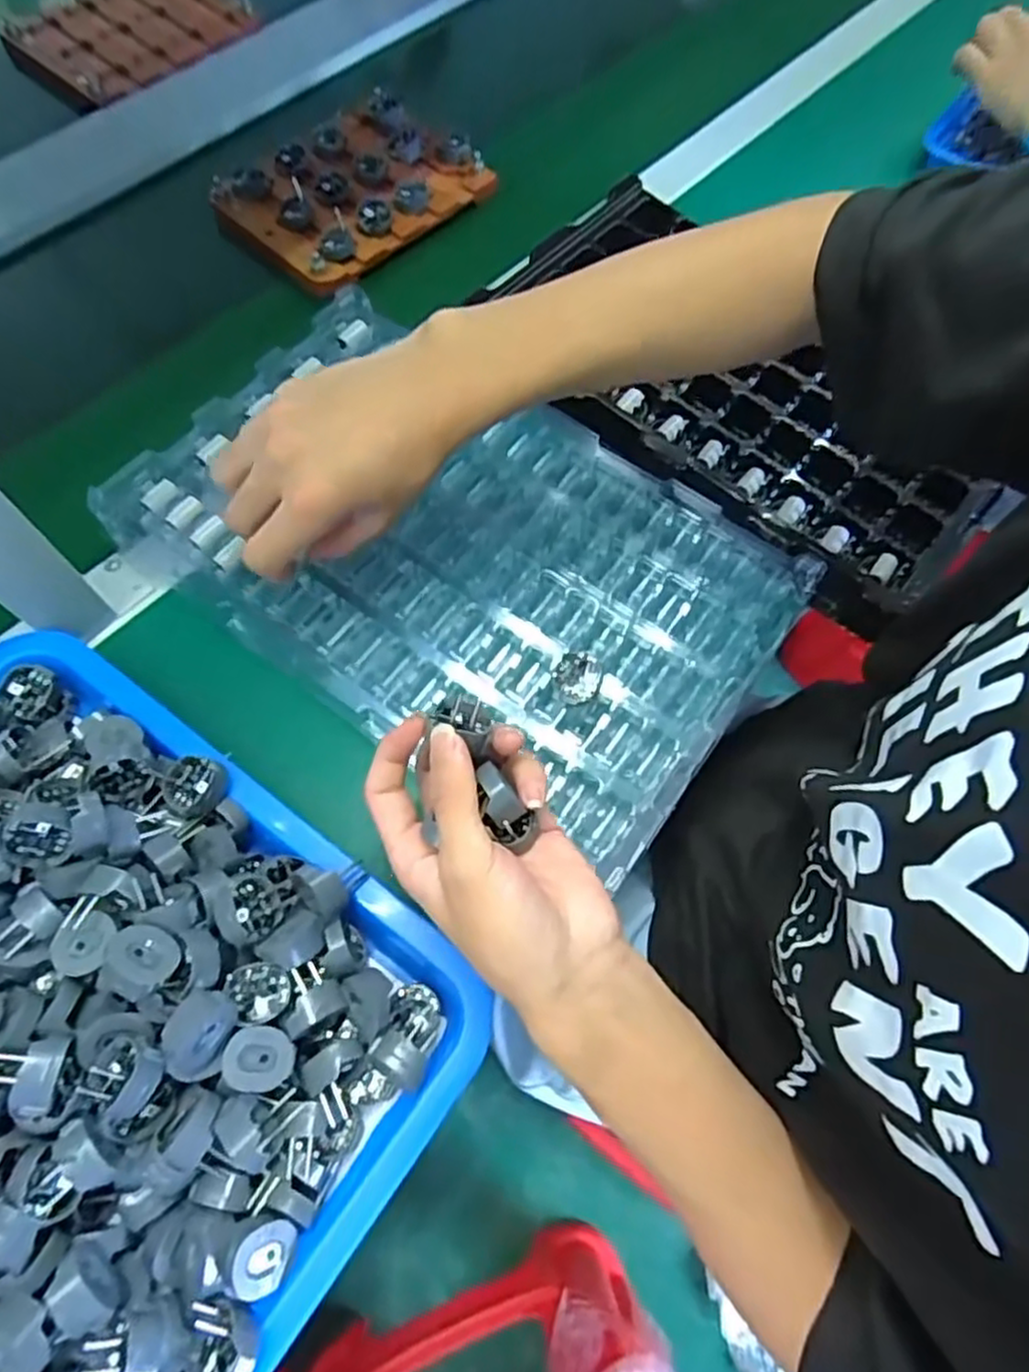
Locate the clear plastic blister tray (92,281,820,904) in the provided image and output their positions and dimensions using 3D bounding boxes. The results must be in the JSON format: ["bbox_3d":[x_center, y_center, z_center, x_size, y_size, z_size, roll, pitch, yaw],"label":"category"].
[{"bbox_3d":[-0.038,-0.081,0.438,0.374,0.039,0.229,32,68,12],"label":"clear plastic blister tray"}]

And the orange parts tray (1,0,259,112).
[{"bbox_3d":[-0.365,-0.623,0.691,0.192,0.027,0.157,-41,74,-17],"label":"orange parts tray"}]

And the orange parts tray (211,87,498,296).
[{"bbox_3d":[-0.129,-0.410,0.597,0.153,0.021,0.198,43,72,15],"label":"orange parts tray"}]

